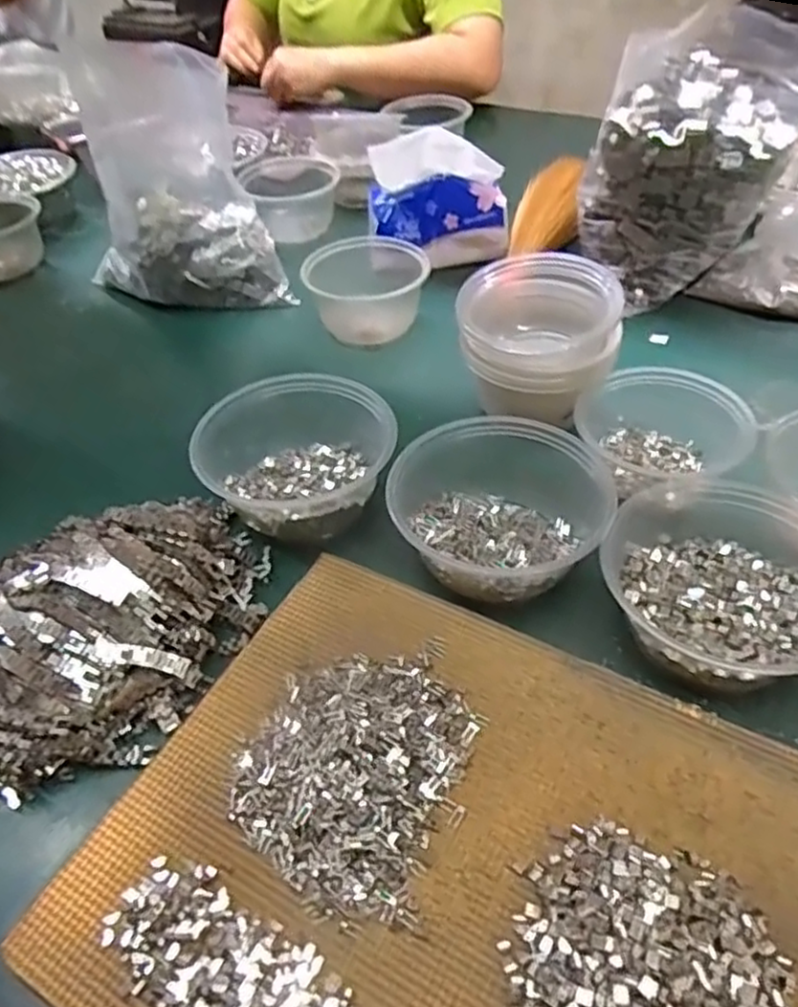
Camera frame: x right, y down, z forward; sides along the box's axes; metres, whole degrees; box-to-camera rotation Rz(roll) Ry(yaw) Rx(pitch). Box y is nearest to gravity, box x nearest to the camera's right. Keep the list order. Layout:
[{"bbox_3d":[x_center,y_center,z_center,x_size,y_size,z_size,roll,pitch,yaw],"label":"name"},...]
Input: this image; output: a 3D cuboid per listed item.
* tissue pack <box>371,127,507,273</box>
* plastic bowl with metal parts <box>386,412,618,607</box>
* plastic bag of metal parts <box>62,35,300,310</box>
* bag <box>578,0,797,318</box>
[{"bbox_3d":[0.037,-0.308,0.725,0.145,0.116,0.060,2,47,7],"label":"tissue pack"},{"bbox_3d":[0.060,-0.007,0.462,0.132,0.061,0.137,-2,44,2],"label":"plastic bowl with metal parts"},{"bbox_3d":[-0.229,-0.307,0.697,0.176,0.201,0.171,-19,47,-10],"label":"plastic bag of metal parts"},{"bbox_3d":[0.262,-0.302,0.652,0.163,0.192,0.145,24,50,25],"label":"bag"}]

